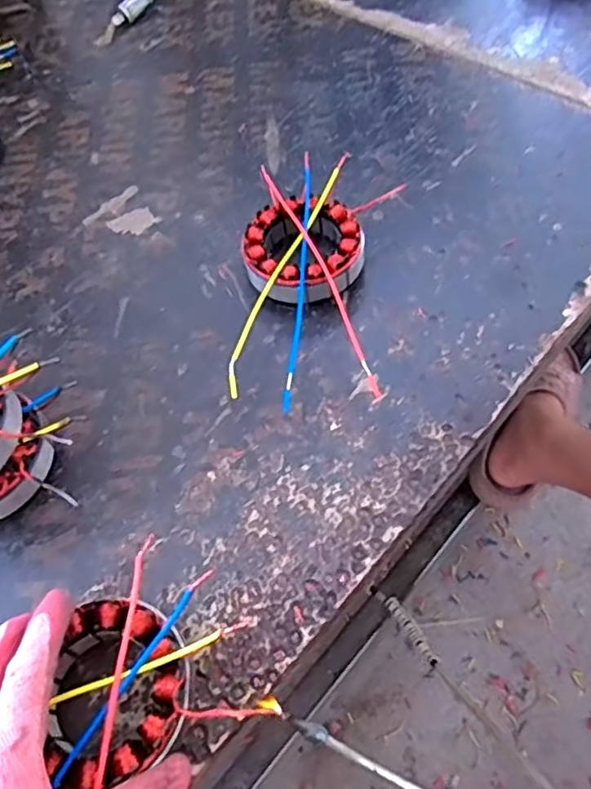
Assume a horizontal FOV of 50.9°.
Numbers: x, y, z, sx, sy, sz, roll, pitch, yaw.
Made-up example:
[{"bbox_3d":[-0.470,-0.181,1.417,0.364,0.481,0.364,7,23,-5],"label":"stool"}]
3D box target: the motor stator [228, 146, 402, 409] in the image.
[{"bbox_3d":[0.011,-0.084,0.441,0.102,0.038,0.190,2,59,6],"label":"motor stator"}]

